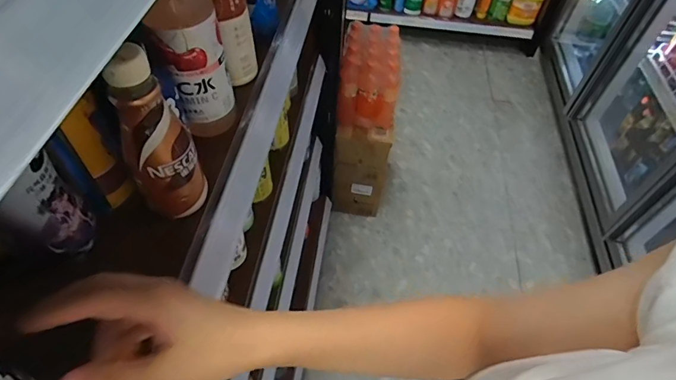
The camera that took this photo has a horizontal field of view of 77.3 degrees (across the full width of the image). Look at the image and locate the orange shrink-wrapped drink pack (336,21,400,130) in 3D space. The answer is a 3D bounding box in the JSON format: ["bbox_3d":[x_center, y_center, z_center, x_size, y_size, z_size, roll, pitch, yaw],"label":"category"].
[{"bbox_3d":[0.104,-0.381,1.431,0.184,0.262,0.243,6,52,1],"label":"orange shrink-wrapped drink pack"}]

